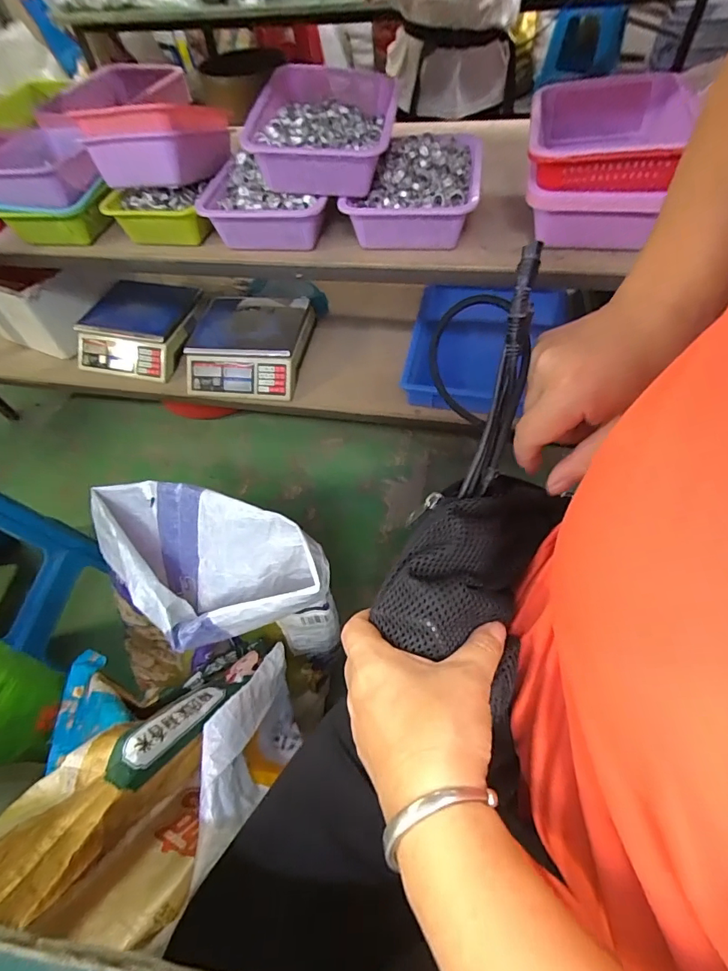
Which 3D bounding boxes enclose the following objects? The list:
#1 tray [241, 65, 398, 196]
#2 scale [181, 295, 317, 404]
[{"bbox_3d":[-0.061,-0.587,0.732,0.220,0.097,0.258,4,57,7],"label":"tray"},{"bbox_3d":[-0.297,-0.375,1.163,0.302,0.111,0.288,5,58,8],"label":"scale"}]

